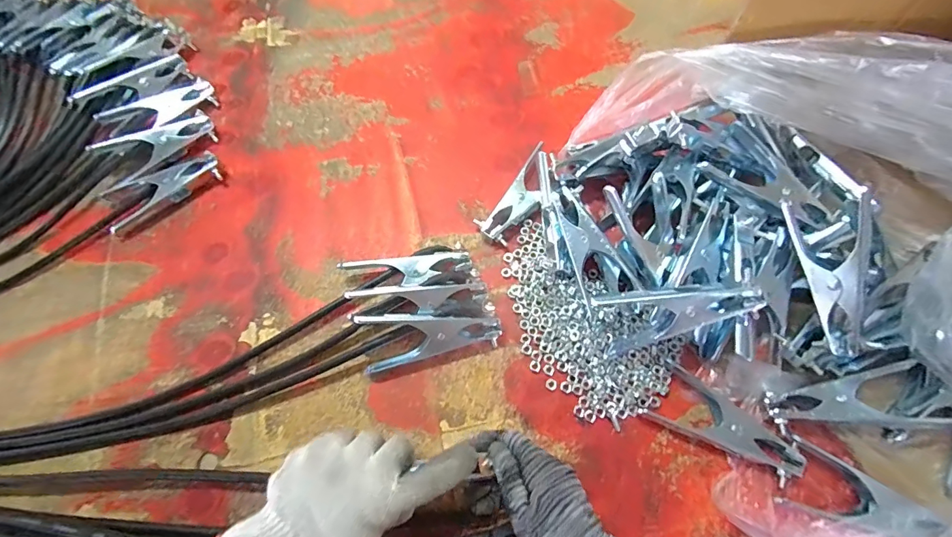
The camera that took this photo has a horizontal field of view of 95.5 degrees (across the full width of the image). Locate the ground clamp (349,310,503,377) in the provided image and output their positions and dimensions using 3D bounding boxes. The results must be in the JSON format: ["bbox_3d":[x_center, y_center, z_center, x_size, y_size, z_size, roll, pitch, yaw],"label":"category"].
[{"bbox_3d":[-0.050,0.058,0.430,0.141,0.034,0.062,-13,67,-2],"label":"ground clamp"}]

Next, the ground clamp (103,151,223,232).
[{"bbox_3d":[-0.378,-0.099,0.523,0.137,0.023,0.057,-25,68,-7],"label":"ground clamp"}]

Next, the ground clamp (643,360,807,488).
[{"bbox_3d":[0.227,0.137,0.387,0.127,0.021,0.054,26,71,14],"label":"ground clamp"}]

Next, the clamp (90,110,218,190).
[{"bbox_3d":[-0.397,-0.149,0.539,0.139,0.024,0.069,-25,68,-7],"label":"clamp"}]

